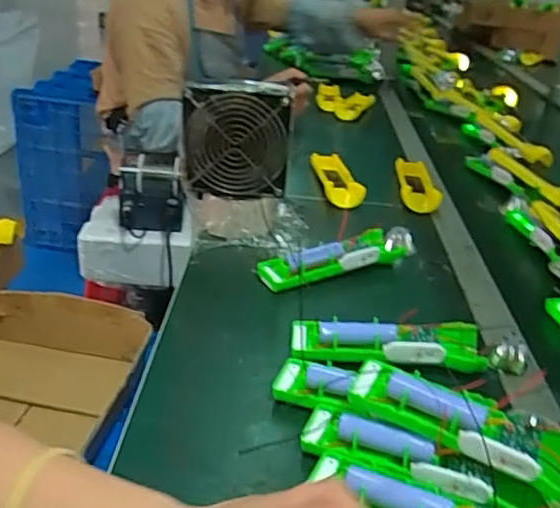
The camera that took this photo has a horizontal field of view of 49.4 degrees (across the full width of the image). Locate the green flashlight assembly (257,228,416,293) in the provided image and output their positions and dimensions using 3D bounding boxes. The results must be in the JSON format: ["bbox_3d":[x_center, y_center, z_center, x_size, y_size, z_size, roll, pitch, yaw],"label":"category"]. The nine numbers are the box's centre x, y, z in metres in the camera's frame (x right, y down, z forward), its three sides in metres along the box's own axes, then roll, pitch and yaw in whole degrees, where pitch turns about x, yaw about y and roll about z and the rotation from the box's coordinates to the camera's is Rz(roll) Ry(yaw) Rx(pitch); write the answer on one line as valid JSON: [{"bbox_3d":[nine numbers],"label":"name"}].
[{"bbox_3d":[0.074,0.003,0.668,0.201,0.043,0.046,-11,33,-27],"label":"green flashlight assembly"}]

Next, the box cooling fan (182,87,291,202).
[{"bbox_3d":[-0.050,-0.126,0.687,0.120,0.121,0.035,2,29,-4],"label":"box cooling fan"}]

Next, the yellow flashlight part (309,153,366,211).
[{"bbox_3d":[0.082,-0.109,0.887,0.049,0.025,0.148,1,29,-7],"label":"yellow flashlight part"}]

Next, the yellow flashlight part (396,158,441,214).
[{"bbox_3d":[0.198,-0.102,0.894,0.050,0.023,0.151,6,29,1],"label":"yellow flashlight part"}]

